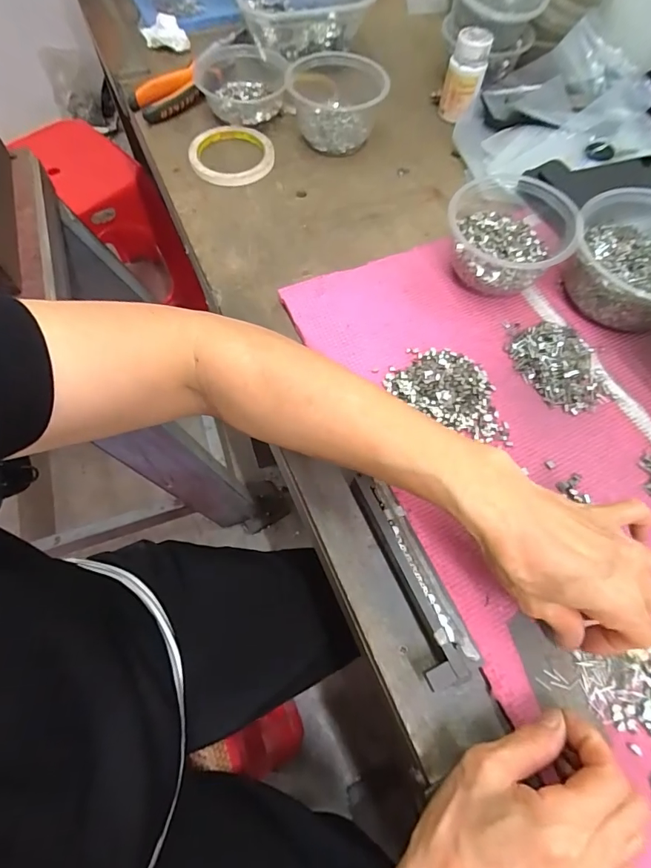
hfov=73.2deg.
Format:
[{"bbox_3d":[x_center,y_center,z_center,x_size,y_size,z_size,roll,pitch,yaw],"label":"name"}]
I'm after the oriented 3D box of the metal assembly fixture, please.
[{"bbox_3d":[0.063,0.101,0.314,0.030,0.030,0.147,-17,67,-7],"label":"metal assembly fixture"}]

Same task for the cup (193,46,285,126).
[{"bbox_3d":[-0.107,-0.440,0.555,0.112,0.043,0.118,0,66,0],"label":"cup"}]

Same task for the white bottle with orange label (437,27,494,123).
[{"bbox_3d":[0.170,-0.439,0.536,0.045,0.073,0.046,12,67,6],"label":"white bottle with orange label"}]

